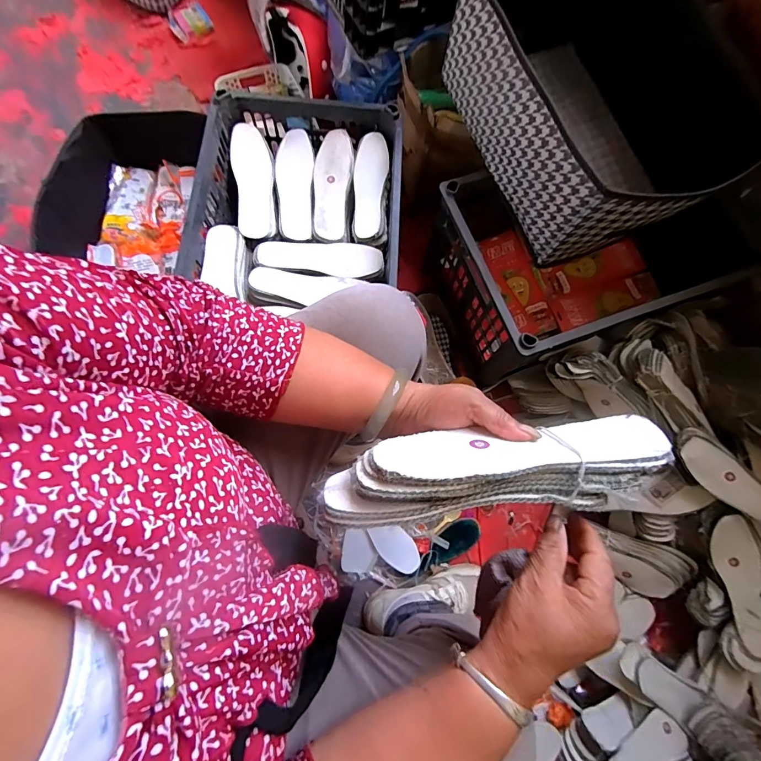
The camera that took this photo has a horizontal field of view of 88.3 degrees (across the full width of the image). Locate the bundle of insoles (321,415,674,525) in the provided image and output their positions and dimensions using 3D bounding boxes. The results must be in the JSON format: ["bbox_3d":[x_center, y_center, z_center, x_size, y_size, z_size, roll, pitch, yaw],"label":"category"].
[{"bbox_3d":[0.089,0.071,0.313,0.272,0.068,0.056,-4,119,-5],"label":"bundle of insoles"}]

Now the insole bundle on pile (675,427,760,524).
[{"bbox_3d":[0.598,0.182,0.655,0.079,0.044,0.239,-41,81,-9],"label":"insole bundle on pile"}]

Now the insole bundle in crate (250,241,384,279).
[{"bbox_3d":[-0.109,-0.220,0.707,0.223,0.027,0.067,1,77,-1],"label":"insole bundle in crate"}]

